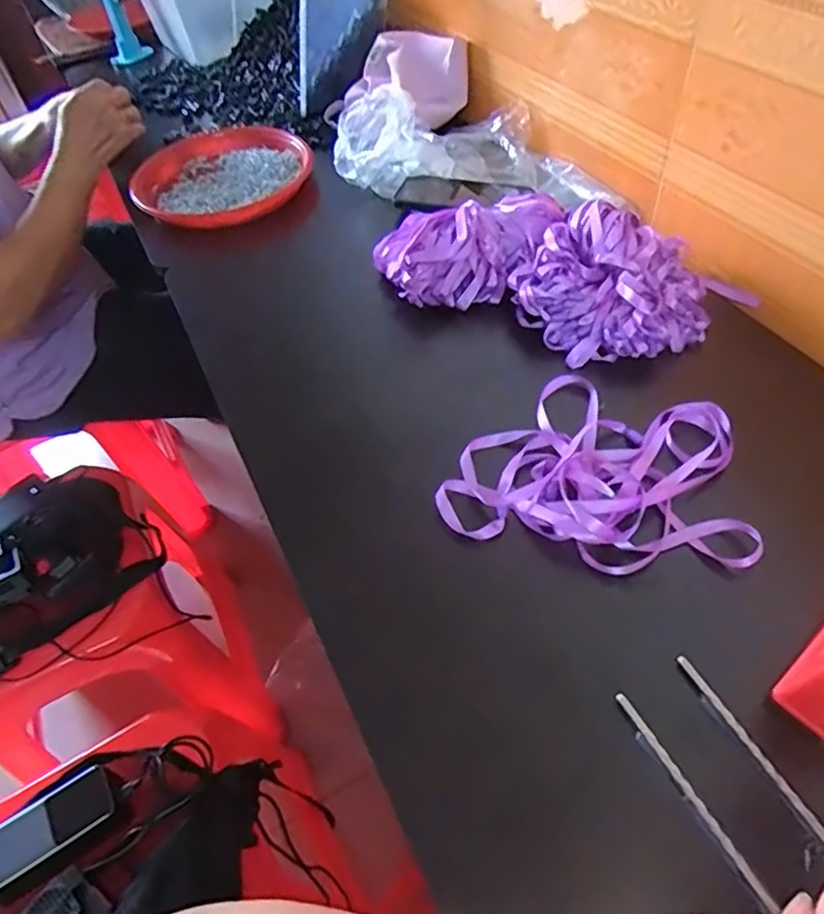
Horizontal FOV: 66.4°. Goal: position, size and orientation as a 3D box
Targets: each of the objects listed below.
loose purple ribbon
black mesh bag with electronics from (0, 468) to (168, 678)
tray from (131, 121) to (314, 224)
[{"bbox_3d":[0.152,0.010,0.511,0.220,0.044,0.179,12,53,15],"label":"loose purple ribbon"},{"bbox_3d":[-0.527,0.154,0.835,0.342,0.097,0.267,-34,55,-21],"label":"black mesh bag with electronics"},{"bbox_3d":[-0.276,-0.401,0.877,0.240,0.039,0.232,-3,51,4],"label":"tray"}]

